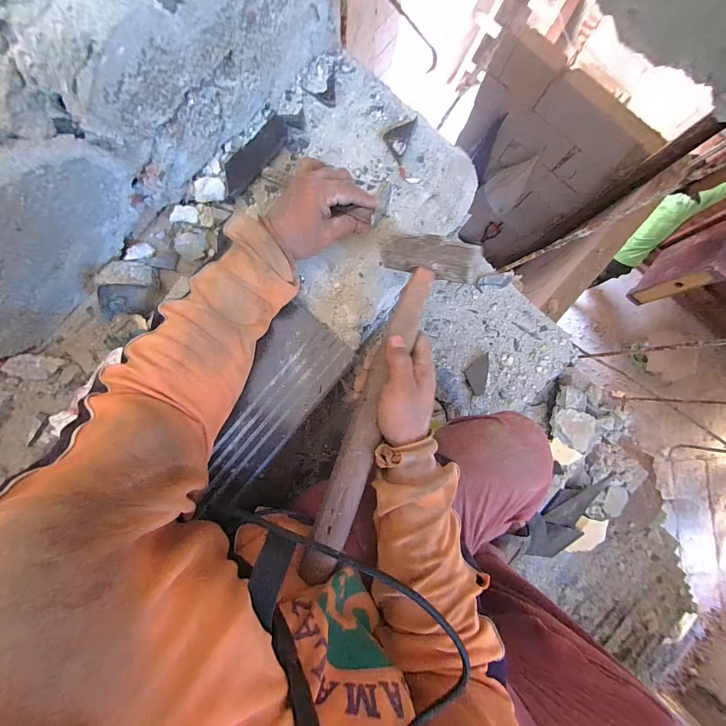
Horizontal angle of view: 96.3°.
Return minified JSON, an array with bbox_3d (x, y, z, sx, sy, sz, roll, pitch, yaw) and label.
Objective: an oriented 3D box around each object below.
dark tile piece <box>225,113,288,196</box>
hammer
[{"bbox_3d":[-0.133,-0.258,0.406,0.035,0.005,0.108,44,87,-19],"label":"dark tile piece"},{"bbox_3d":[0.012,0.041,0.334,0.093,0.035,0.359,20,90,-1],"label":"hammer"}]

